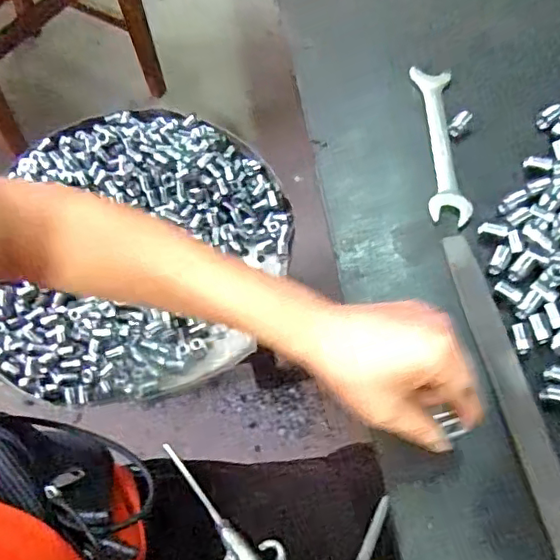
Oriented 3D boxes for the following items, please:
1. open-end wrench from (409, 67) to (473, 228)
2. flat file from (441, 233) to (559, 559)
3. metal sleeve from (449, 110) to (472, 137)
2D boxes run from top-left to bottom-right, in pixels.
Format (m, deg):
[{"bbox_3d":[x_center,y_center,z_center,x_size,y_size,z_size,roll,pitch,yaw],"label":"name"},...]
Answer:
[{"bbox_3d":[0.140,-0.122,0.501,0.034,0.007,0.168,1,64,0],"label":"open-end wrench"},{"bbox_3d":[0.164,0.091,0.389,0.026,0.012,0.288,-10,64,-6],"label":"flat file"},{"bbox_3d":[0.160,-0.139,0.508,0.012,0.012,0.028,32,68,16],"label":"metal sleeve"}]

